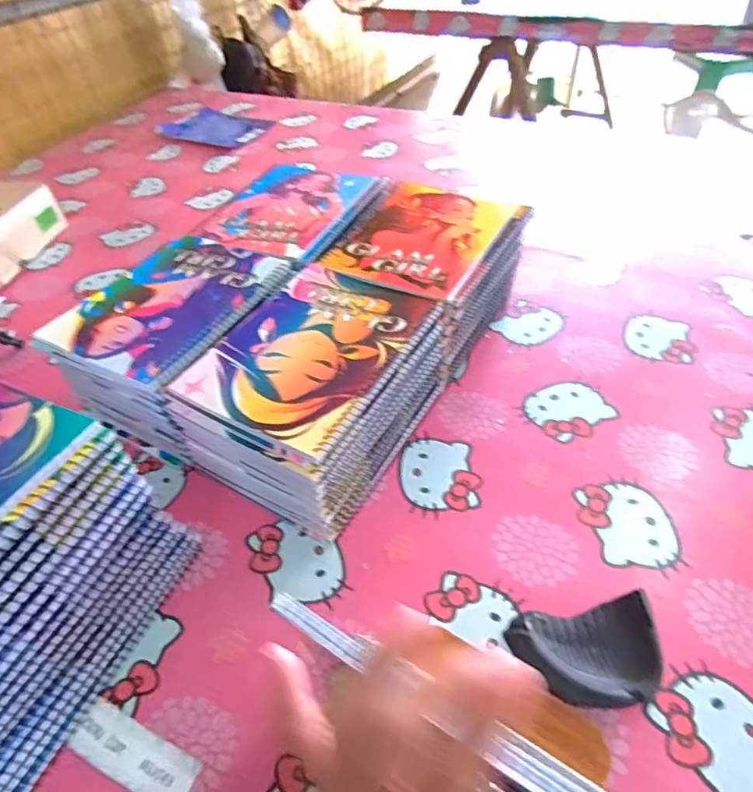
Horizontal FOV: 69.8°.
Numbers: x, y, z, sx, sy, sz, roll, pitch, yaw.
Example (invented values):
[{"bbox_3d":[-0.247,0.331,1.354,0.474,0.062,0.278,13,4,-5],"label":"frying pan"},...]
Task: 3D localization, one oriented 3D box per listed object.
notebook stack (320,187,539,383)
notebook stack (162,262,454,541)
[{"bbox_3d":[0.056,-0.131,0.616,0.163,0.120,0.202,23,51,25],"label":"notebook stack"},{"bbox_3d":[-0.052,-0.004,0.503,0.157,0.119,0.212,22,51,24],"label":"notebook stack"}]

